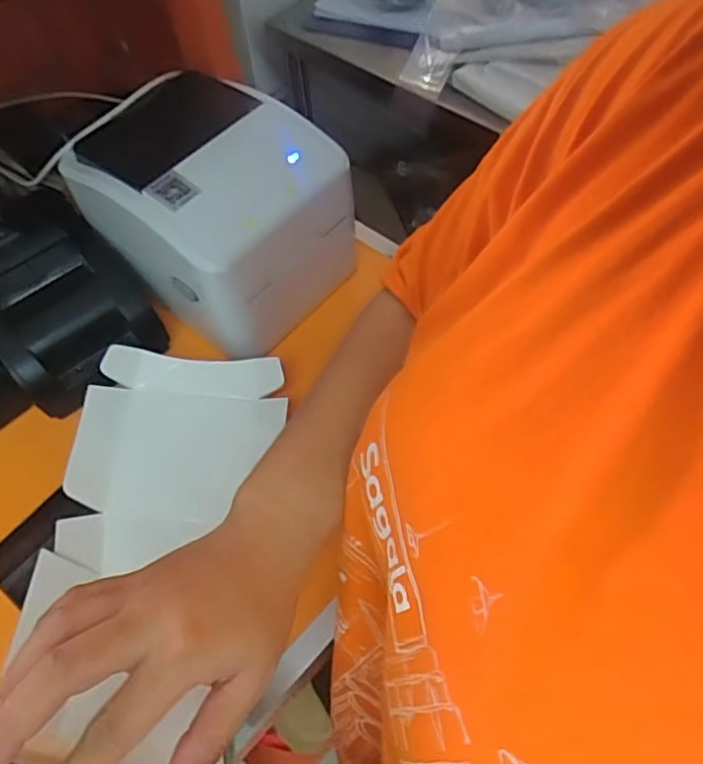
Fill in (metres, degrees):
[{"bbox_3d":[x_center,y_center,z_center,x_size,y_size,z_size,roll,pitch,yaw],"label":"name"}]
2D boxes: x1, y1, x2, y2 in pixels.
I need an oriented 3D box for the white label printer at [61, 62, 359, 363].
[{"bbox_3d":[-0.121,-0.153,0.546,0.195,0.139,0.165,34,66,22],"label":"white label printer"}]

